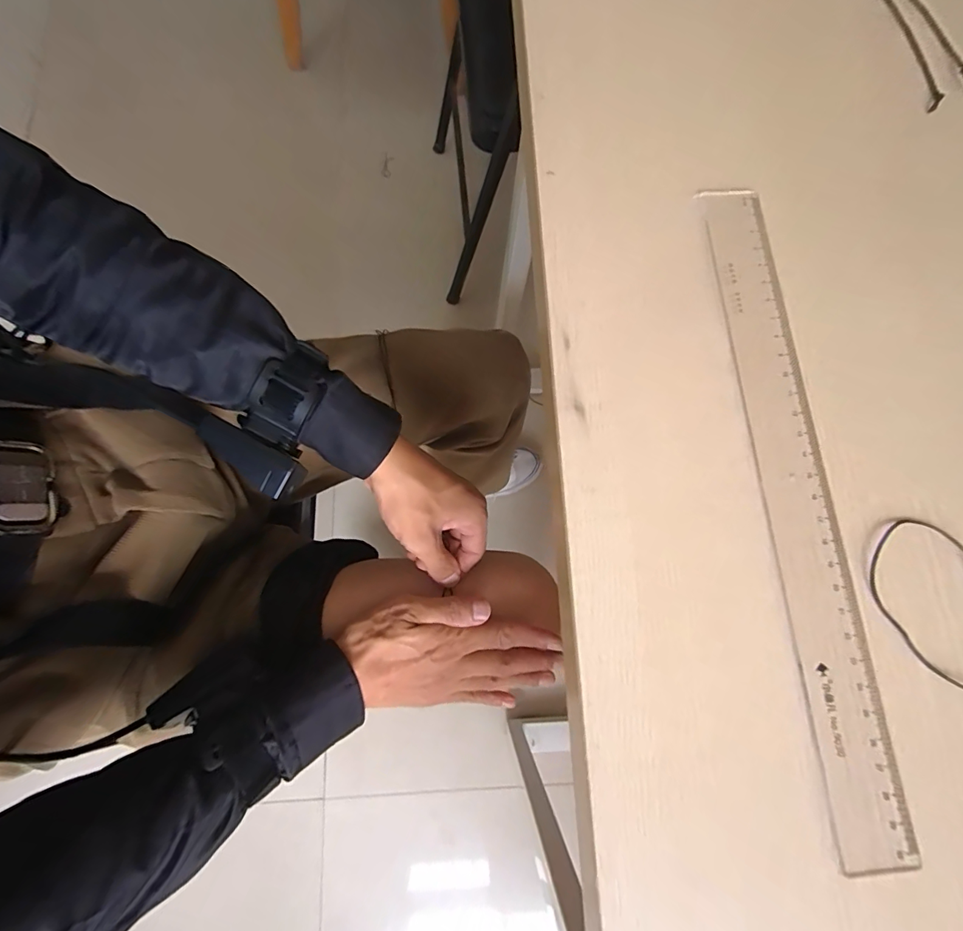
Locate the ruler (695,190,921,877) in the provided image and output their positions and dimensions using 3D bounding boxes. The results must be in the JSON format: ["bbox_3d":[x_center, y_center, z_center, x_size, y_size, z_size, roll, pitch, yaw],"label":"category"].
[{"bbox_3d":[0.140,0.007,0.205,0.031,0.004,0.297,-4,77,-3],"label":"ruler"}]

